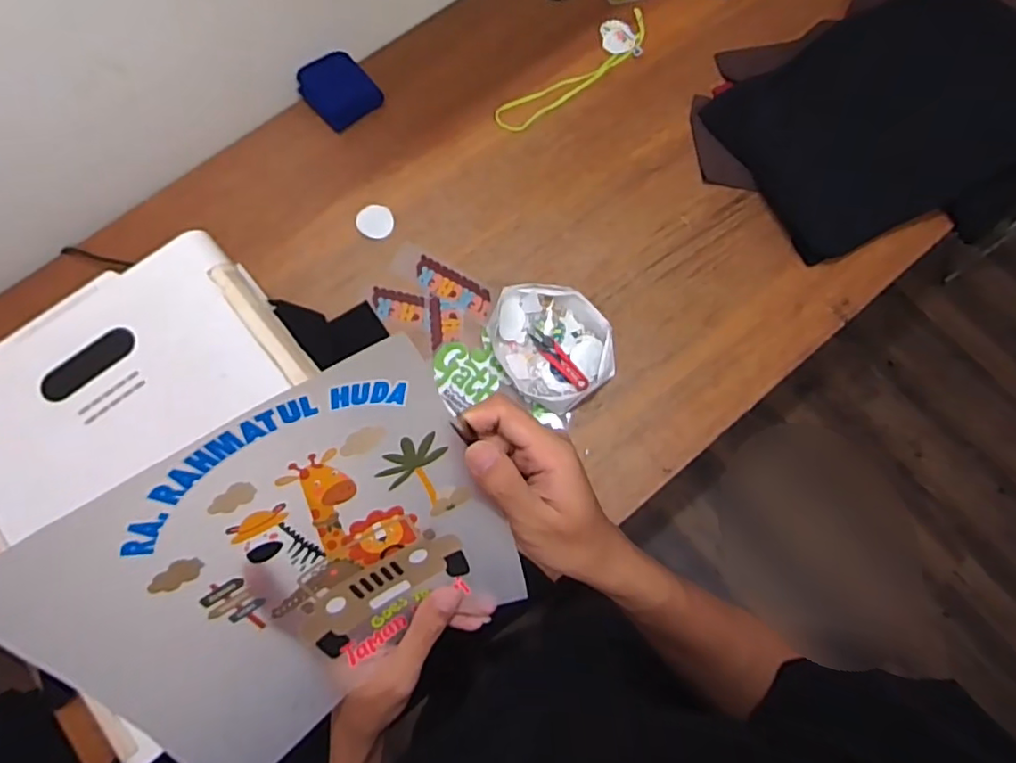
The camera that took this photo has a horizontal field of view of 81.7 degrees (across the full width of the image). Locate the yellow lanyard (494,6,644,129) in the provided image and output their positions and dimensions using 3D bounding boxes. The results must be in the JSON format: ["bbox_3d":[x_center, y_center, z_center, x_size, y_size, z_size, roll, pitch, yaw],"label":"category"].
[{"bbox_3d":[0.123,-0.556,1.050,0.354,0.007,0.089,-40,77,-9],"label":"yellow lanyard"}]

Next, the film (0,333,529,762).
[{"bbox_3d":[-0.098,0.100,0.292,0.202,0.181,0.031,-33,42,-9],"label":"film"}]

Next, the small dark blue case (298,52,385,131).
[{"bbox_3d":[-0.295,-0.510,1.027,0.115,0.041,0.116,-40,77,-10],"label":"small dark blue case"}]

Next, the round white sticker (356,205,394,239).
[{"bbox_3d":[-0.220,-0.265,0.972,0.058,0.005,0.060,0,77,-1],"label":"round white sticker"}]

